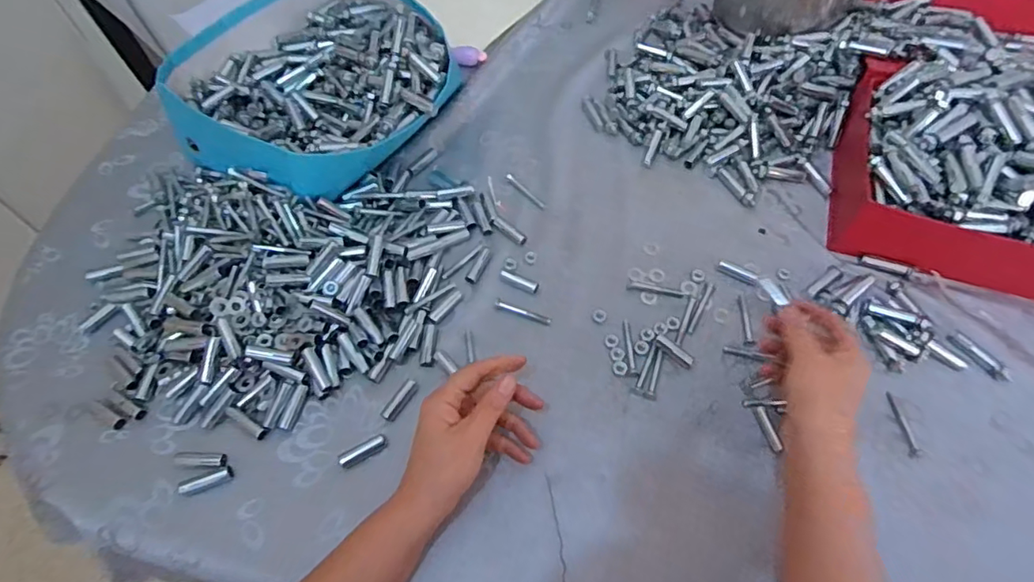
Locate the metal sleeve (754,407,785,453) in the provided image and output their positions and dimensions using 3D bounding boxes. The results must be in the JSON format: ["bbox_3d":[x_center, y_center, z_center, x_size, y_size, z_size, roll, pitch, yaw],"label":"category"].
[{"bbox_3d":[0.213,0.117,0.479,0.010,0.006,0.039,-9,60,-4],"label":"metal sleeve"}]

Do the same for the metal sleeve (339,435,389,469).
[{"bbox_3d":[-0.129,0.134,0.476,0.042,0.006,0.012,-25,63,-13],"label":"metal sleeve"}]

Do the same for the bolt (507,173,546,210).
[{"bbox_3d":[0.010,-0.109,0.619,0.008,0.006,0.061,-39,66,-19],"label":"bolt"}]

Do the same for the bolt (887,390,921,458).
[{"bbox_3d":[0.330,0.113,0.483,0.012,0.005,0.056,-1,60,0],"label":"bolt"}]

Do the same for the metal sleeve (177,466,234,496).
[{"bbox_3d":[-0.256,0.156,0.467,0.041,0.010,0.013,-18,61,-10],"label":"metal sleeve"}]

